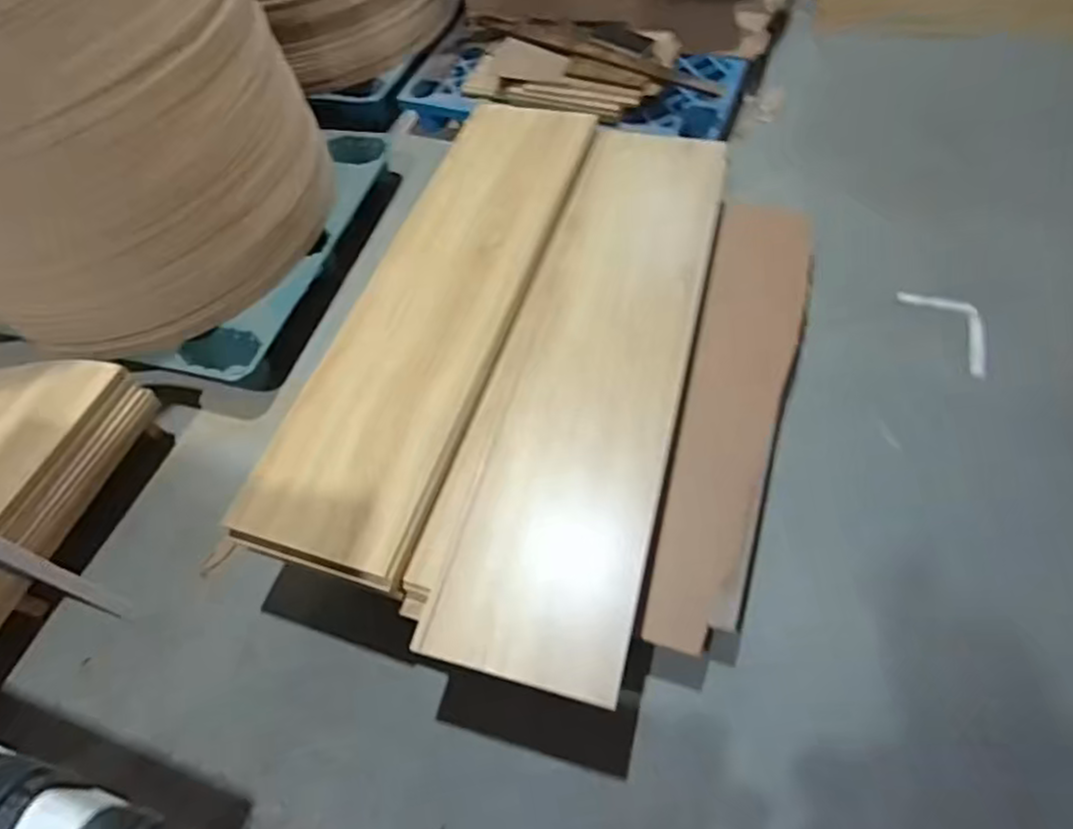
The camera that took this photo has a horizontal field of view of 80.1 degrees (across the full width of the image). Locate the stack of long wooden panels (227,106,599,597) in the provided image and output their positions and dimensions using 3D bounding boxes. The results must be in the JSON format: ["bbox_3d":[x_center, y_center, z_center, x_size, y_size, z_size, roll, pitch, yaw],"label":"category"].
[{"bbox_3d":[-0.236,-0.288,1.530,0.385,0.076,1.370,13,61,15],"label":"stack of long wooden panels"}]

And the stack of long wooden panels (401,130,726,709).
[{"bbox_3d":[0.111,-0.129,1.400,0.405,0.048,1.357,11,63,13],"label":"stack of long wooden panels"}]

